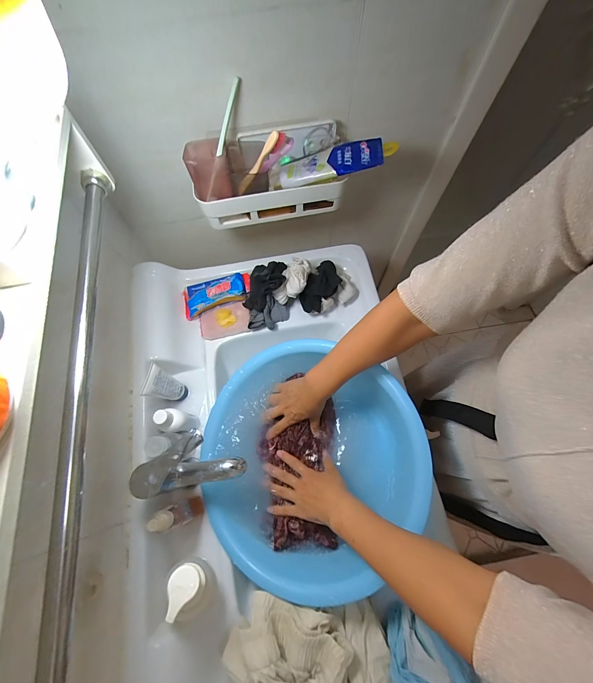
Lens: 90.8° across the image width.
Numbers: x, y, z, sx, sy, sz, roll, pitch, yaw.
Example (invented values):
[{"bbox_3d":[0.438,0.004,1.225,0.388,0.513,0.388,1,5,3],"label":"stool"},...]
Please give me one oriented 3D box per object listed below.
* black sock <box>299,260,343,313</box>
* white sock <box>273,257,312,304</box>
[{"bbox_3d":[0.051,-0.116,0.604,0.066,0.045,0.114,32,72,13],"label":"black sock"},{"bbox_3d":[-0.007,-0.123,0.592,0.059,0.052,0.088,15,70,7],"label":"white sock"}]

